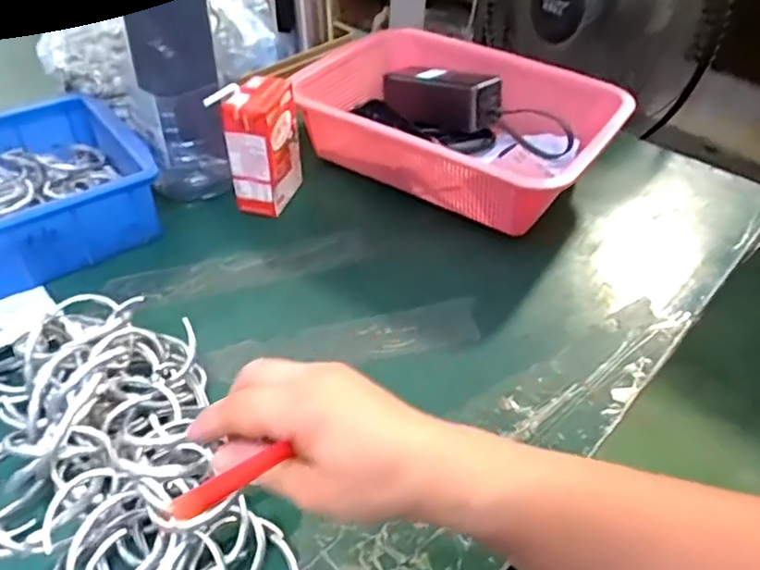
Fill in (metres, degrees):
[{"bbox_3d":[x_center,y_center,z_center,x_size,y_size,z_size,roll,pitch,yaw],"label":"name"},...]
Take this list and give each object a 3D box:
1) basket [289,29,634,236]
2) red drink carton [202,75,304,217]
[{"bbox_3d":[0.075,-0.158,0.604,0.288,0.095,0.203,25,47,22],"label":"basket"},{"bbox_3d":[-0.106,-0.126,0.552,0.044,0.108,0.070,16,44,13],"label":"red drink carton"}]

